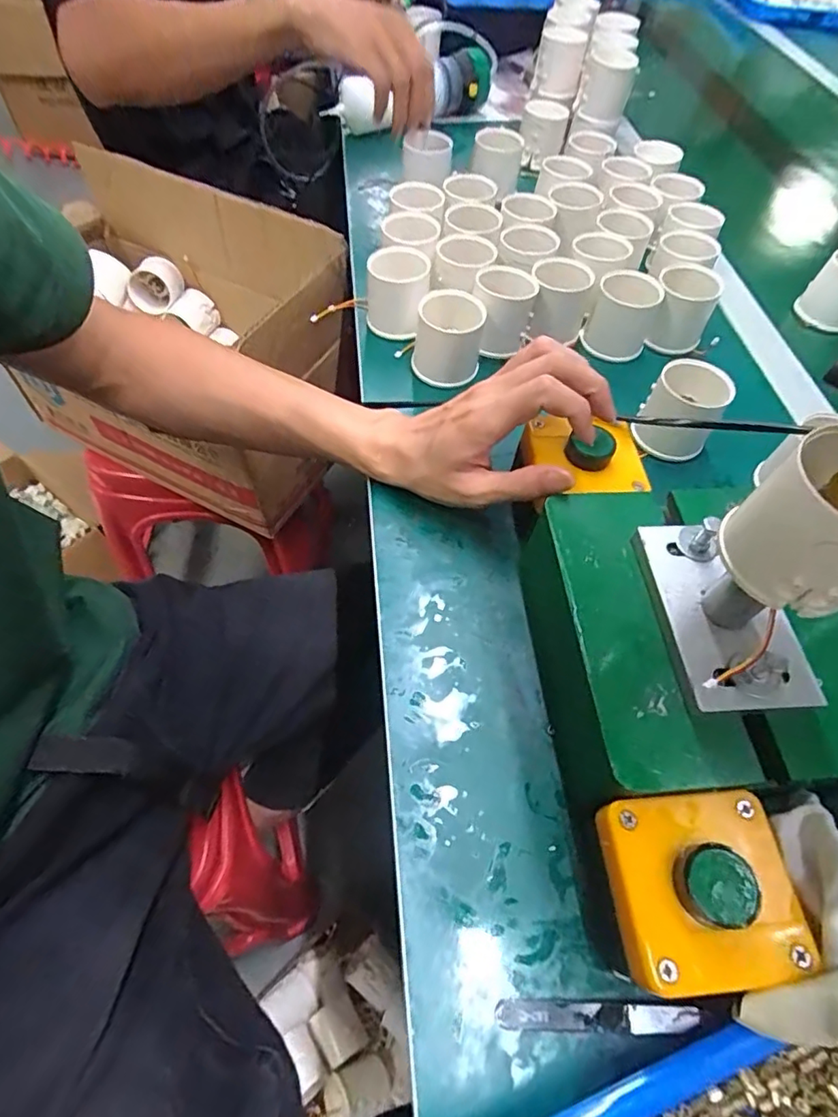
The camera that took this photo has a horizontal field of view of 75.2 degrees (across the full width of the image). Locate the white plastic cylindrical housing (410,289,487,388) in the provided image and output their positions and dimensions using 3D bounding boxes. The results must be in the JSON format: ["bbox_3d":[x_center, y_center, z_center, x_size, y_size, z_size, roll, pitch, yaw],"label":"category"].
[{"bbox_3d":[0.022,-0.174,0.443,0.055,0.060,0.057,0,56,0],"label":"white plastic cylindrical housing"}]

